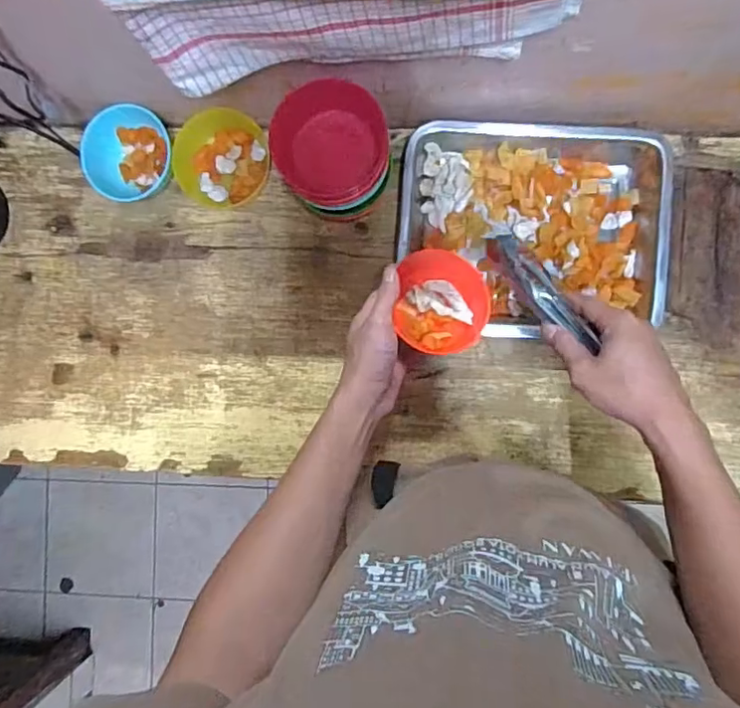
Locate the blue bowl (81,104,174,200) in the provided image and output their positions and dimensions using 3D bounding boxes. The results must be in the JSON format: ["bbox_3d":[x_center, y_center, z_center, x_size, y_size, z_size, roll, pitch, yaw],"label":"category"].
[{"bbox_3d":[-0.301,-0.248,0.721,0.105,0.053,0.110,0,89,5],"label":"blue bowl"}]

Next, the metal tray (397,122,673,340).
[{"bbox_3d":[0.189,-0.154,0.681,0.300,0.049,0.257,3,87,5],"label":"metal tray"}]

